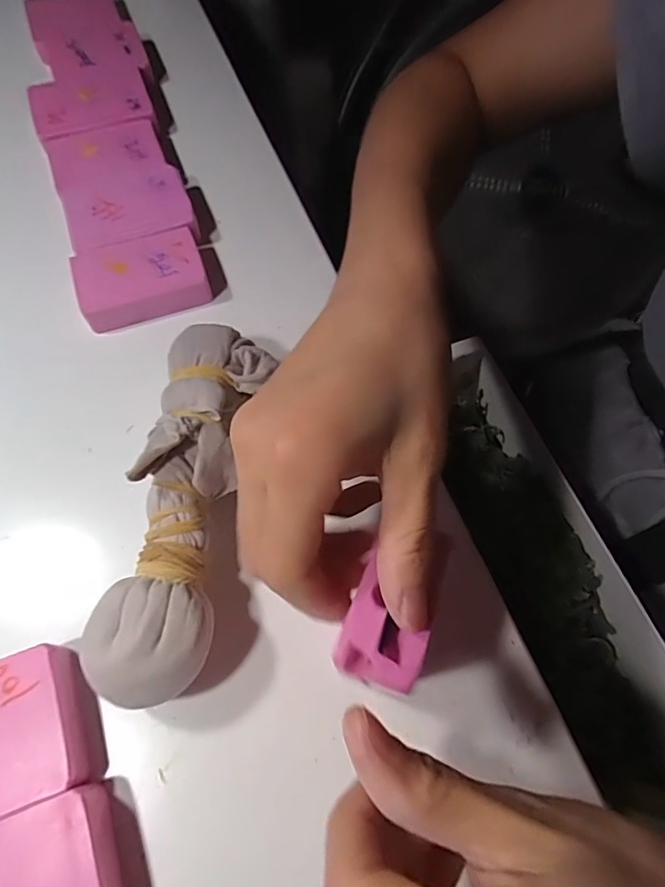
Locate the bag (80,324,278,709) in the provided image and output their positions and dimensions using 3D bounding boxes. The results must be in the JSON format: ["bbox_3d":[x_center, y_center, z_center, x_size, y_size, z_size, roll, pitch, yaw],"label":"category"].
[{"bbox_3d":[-0.061,0.025,0.234,0.050,0.047,0.164,8,63,3],"label":"bag"}]

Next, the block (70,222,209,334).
[{"bbox_3d":[-0.110,-0.096,0.305,0.070,0.018,0.045,-18,65,-9],"label":"block"}]

